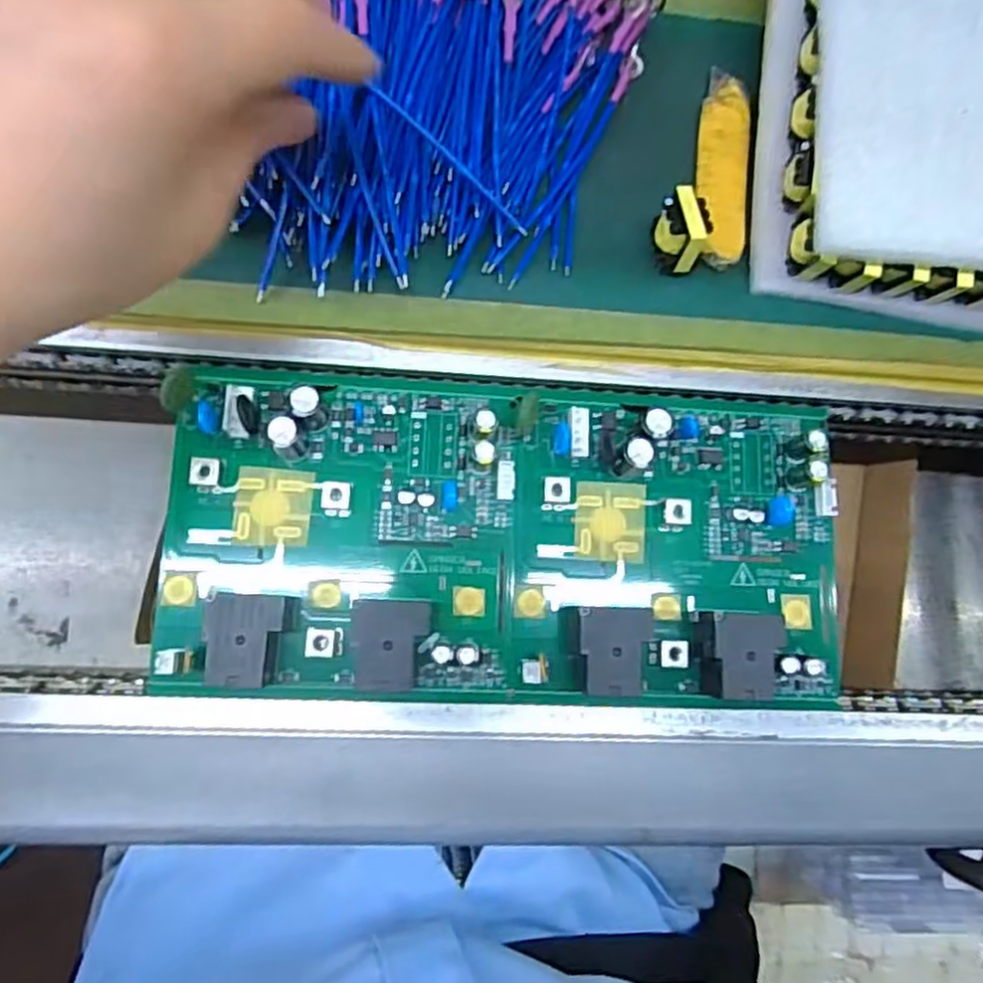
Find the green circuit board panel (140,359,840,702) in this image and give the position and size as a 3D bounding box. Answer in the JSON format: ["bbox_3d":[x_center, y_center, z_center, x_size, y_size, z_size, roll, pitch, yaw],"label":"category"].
[{"bbox_3d":[0.010,0.016,0.266,0.255,0.026,0.118,3,82,-4],"label":"green circuit board panel"}]

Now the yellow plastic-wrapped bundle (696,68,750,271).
[{"bbox_3d":[0.099,-0.138,0.301,0.021,0.009,0.091,7,81,-4],"label":"yellow plastic-wrapped bundle"}]

